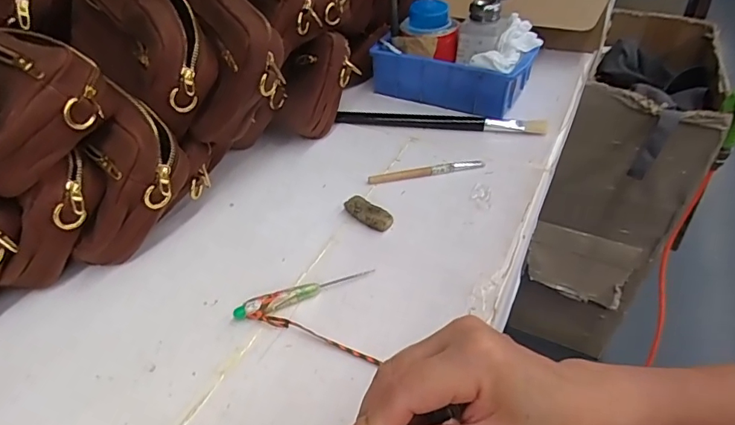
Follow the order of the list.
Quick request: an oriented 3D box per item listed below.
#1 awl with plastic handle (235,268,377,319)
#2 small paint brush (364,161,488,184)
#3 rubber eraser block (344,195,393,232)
[{"bbox_3d":[-0.050,0.064,0.391,0.114,0.014,0.015,-18,43,-18],"label":"awl with plastic handle"},{"bbox_3d":[0.065,-0.045,0.522,0.128,0.007,0.014,-8,41,-7],"label":"small paint brush"},{"bbox_3d":[0.001,0.001,0.466,0.051,0.012,0.021,30,50,32],"label":"rubber eraser block"}]

